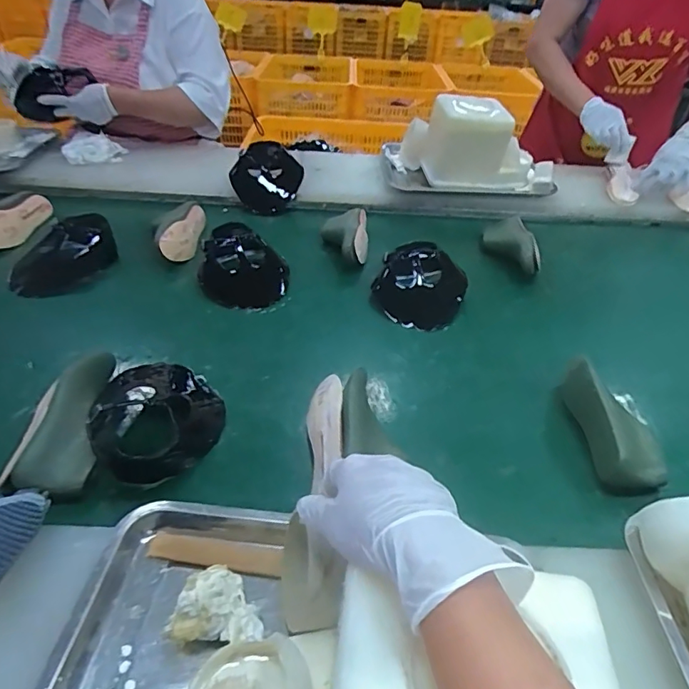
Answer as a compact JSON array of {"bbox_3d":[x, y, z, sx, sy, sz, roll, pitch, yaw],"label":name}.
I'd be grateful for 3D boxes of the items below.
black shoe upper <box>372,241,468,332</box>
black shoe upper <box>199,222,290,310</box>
[{"bbox_3d":[0.129,-0.102,0.886,0.157,0.068,0.176,10,40,8],"label":"black shoe upper"},{"bbox_3d":[-0.185,-0.144,0.938,0.155,0.083,0.177,-6,40,-11],"label":"black shoe upper"}]

